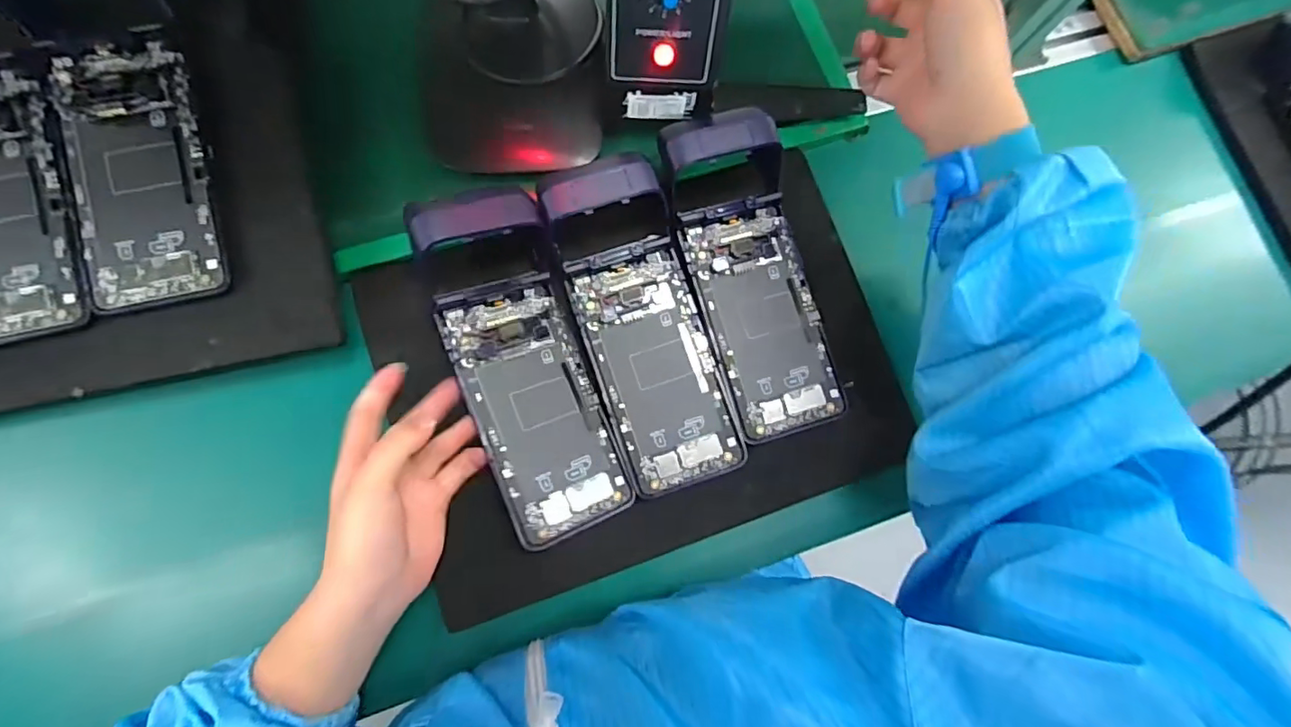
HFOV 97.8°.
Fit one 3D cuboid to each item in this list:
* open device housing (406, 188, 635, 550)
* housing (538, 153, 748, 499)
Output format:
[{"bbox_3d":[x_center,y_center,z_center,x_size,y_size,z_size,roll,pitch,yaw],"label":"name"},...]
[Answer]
[{"bbox_3d":[-0.073,-0.002,0.351,0.085,0.038,0.217,-18,82,-27],"label":"open device housing"},{"bbox_3d":[0.001,-0.028,0.374,0.082,0.039,0.221,-17,81,-7],"label":"housing"}]

